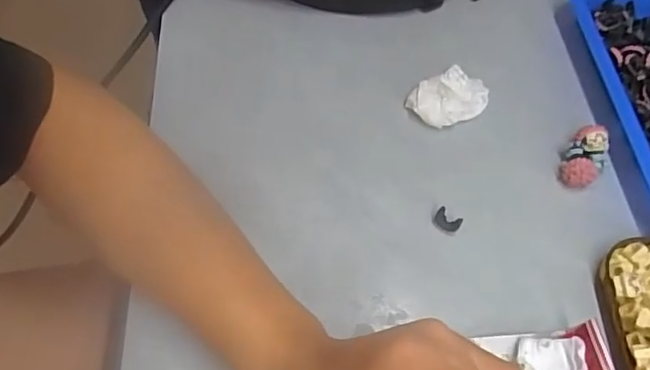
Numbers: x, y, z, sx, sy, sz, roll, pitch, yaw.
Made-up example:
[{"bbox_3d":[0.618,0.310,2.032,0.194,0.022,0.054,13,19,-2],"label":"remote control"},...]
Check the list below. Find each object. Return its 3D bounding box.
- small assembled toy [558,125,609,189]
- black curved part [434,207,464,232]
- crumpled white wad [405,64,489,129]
[{"bbox_3d":[0.165,-0.017,0.358,0.024,0.020,0.039,35,65,18],"label":"small assembled toy"},{"bbox_3d":[0.073,0.022,0.337,0.015,0.006,0.010,37,65,19],"label":"black curved part"},{"bbox_3d":[0.082,-0.058,0.380,0.050,0.015,0.034,-24,63,-14],"label":"crumpled white wad"}]

